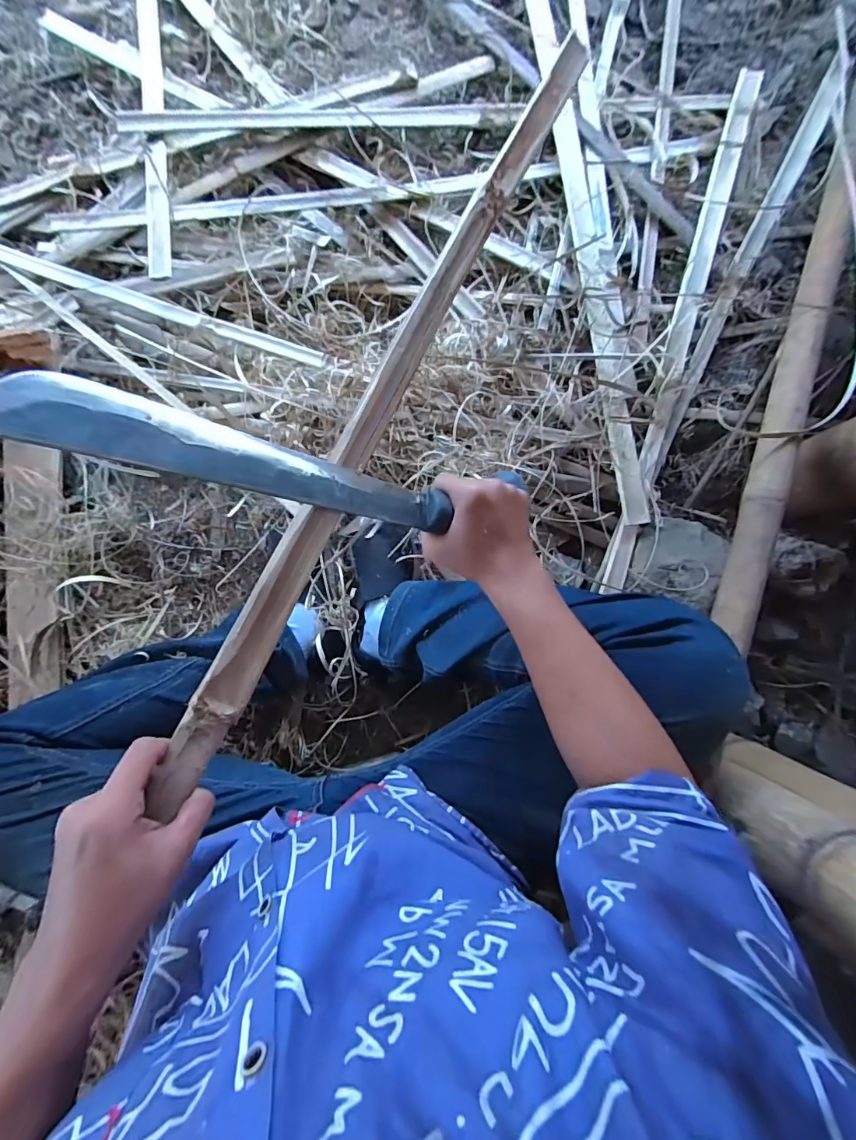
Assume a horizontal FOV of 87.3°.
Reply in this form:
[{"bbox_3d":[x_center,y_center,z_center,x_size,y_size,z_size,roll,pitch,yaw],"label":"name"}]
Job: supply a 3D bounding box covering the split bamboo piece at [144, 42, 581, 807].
[{"bbox_3d":[-0.033,-0.136,0.347,0.031,0.017,0.659,27,83,0],"label":"split bamboo piece"}]

